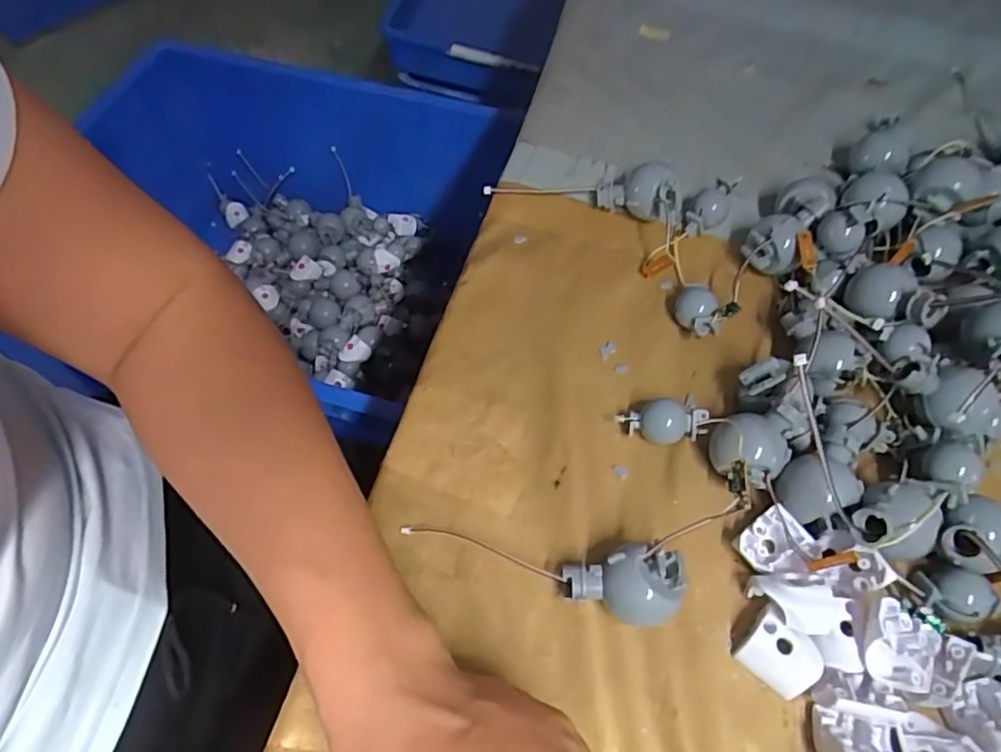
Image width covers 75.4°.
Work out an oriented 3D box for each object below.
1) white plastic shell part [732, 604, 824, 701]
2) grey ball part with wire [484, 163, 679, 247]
[{"bbox_3d":[0.126,0.126,0.292,0.034,0.014,0.025,39,63,19],"label":"white plastic shell part"},{"bbox_3d":[0.057,-0.127,0.427,0.125,0.030,0.035,21,59,9],"label":"grey ball part with wire"}]

